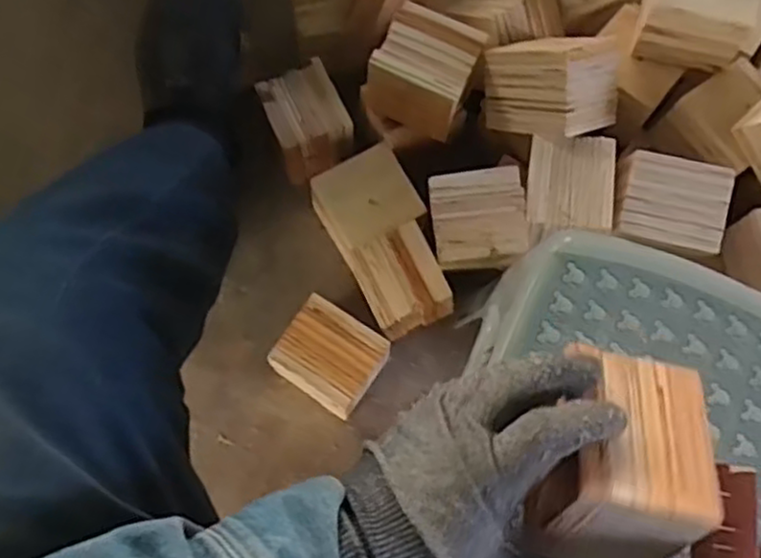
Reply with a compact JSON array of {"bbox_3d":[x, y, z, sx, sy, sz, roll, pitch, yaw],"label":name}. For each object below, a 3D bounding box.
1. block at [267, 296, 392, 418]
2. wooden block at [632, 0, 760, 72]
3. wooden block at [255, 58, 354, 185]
[{"bbox_3d":[-0.052,0.084,0.766,0.096,0.085,0.089,30,75,7],"label":"block"},{"bbox_3d":[0.313,-0.275,0.724,0.106,0.078,0.109,13,73,2],"label":"wooden block"},{"bbox_3d":[-0.082,-0.180,0.837,0.088,0.069,0.107,-23,76,-9],"label":"wooden block"}]

